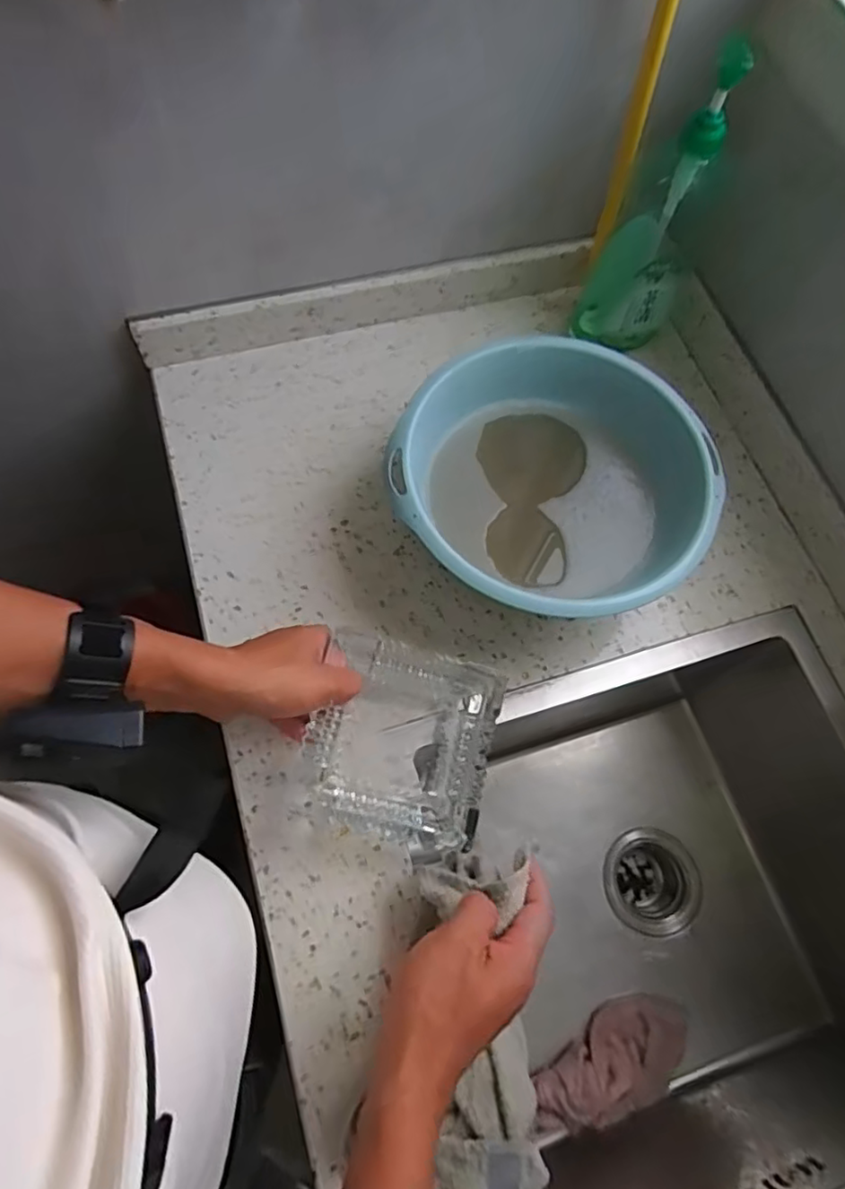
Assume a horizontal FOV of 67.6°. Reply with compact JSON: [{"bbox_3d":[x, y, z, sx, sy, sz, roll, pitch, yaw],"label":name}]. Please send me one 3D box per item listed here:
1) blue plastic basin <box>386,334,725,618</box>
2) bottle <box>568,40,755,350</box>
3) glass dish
[{"bbox_3d":[0.109,-0.102,0.579,0.253,0.108,0.269,1,68,-3],"label":"blue plastic basin"},{"bbox_3d":[0.221,-0.351,0.605,0.087,0.265,0.068,21,68,5],"label":"bottle"},{"bbox_3d":[-0.016,0.123,0.524,0.142,0.061,0.148,12,69,3],"label":"glass dish"}]

